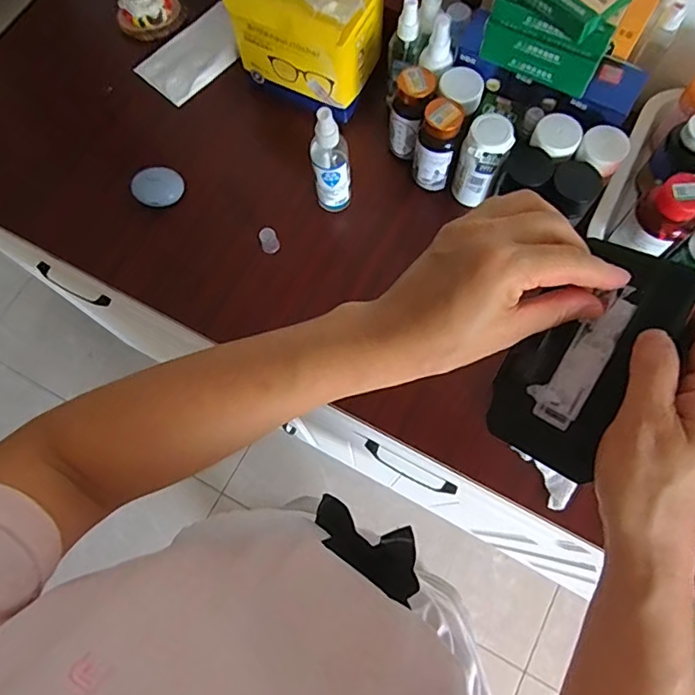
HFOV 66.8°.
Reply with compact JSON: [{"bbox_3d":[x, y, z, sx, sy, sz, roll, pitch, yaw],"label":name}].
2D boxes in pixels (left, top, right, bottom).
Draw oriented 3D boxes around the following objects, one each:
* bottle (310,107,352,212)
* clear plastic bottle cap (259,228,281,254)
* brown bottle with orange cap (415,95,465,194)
[{"bbox_3d":[-0.018,-0.195,0.558,0.039,0.142,0.032,-8,72,-1],"label":"bottle"},{"bbox_3d":[-0.088,-0.121,0.597,0.020,0.028,0.018,-17,72,-4],"label":"clear plastic bottle cap"},{"bbox_3d":[0.096,-0.218,0.580,0.044,0.105,0.046,-1,72,2],"label":"brown bottle with orange cap"}]

